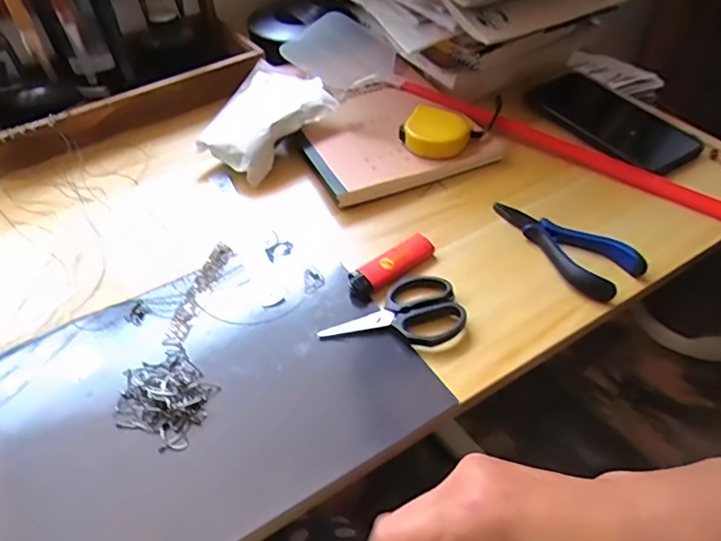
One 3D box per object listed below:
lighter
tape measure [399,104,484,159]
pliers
[{"bbox_3d":[0.023,-0.005,0.402,0.075,0.013,0.022,-33,54,-27],"label":"lighter"},{"bbox_3d":[0.073,-0.131,0.485,0.070,0.028,0.042,10,47,11],"label":"tape measure"},{"bbox_3d":[0.155,-0.020,0.412,0.119,0.019,0.048,35,56,30],"label":"pliers"}]

